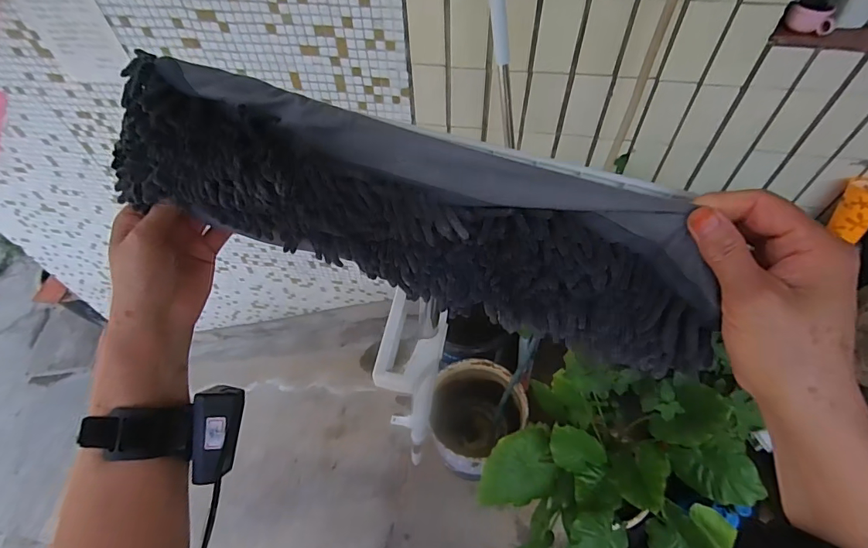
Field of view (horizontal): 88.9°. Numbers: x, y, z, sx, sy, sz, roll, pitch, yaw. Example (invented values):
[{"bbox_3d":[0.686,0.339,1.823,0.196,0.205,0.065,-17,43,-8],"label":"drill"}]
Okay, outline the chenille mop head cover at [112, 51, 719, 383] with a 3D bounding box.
[{"bbox_3d":[-0.027,-0.042,0.313,0.404,0.105,0.077,19,53,7],"label":"chenille mop head cover"}]

